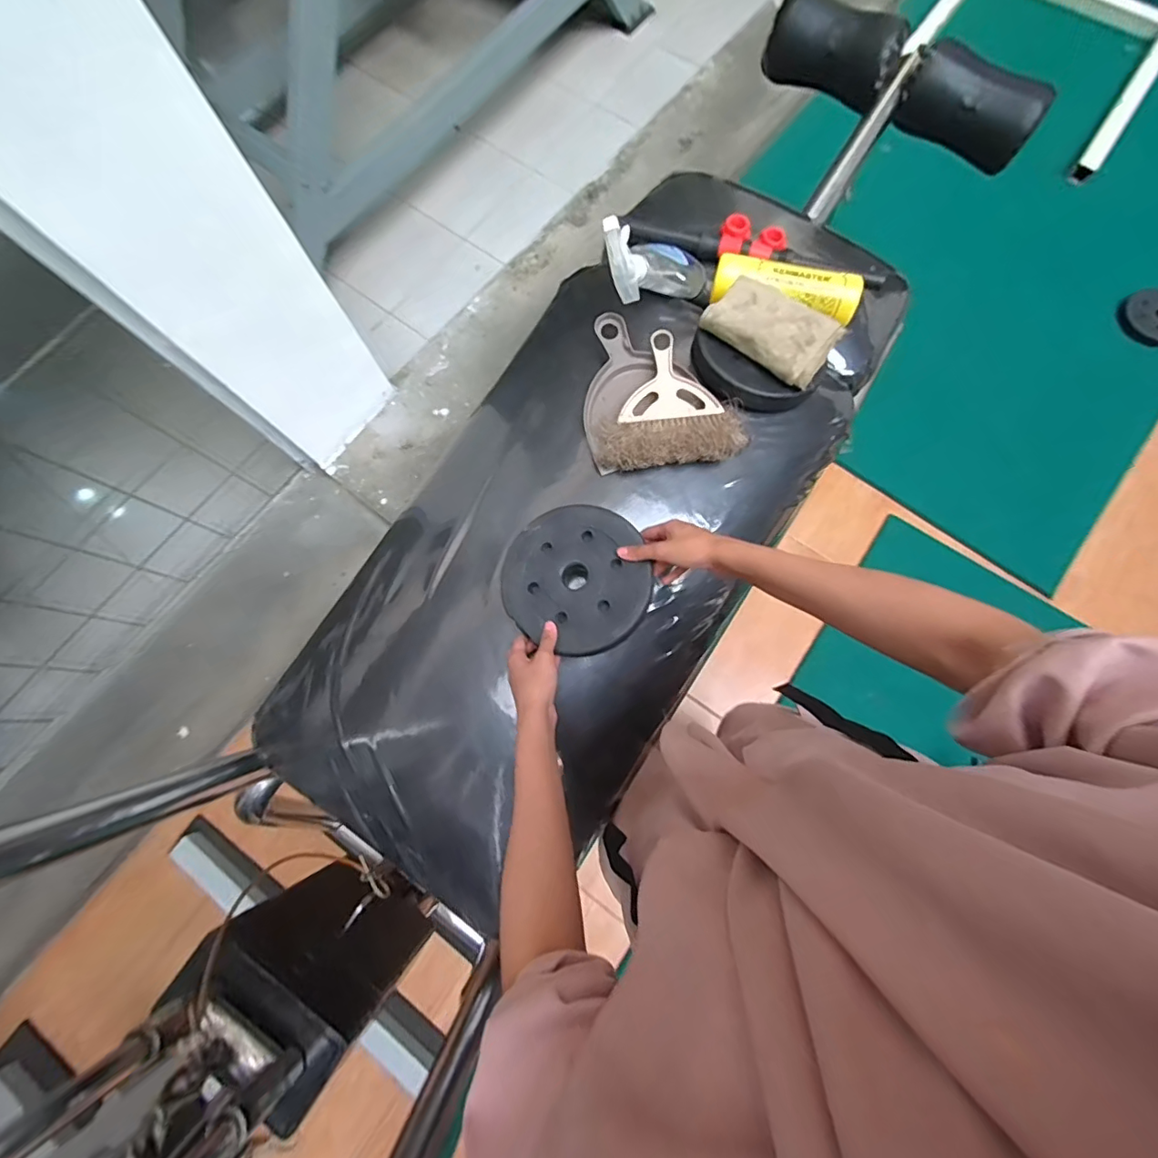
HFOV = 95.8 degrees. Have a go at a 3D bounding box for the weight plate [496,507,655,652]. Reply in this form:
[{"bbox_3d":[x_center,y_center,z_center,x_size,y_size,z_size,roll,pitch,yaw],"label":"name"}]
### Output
[{"bbox_3d":[-0.002,-0.004,0.593,0.166,0.023,0.160,0,75,1],"label":"weight plate"}]

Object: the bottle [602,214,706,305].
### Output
[{"bbox_3d":[0.094,-0.423,0.717,0.235,0.072,0.086,-32,116,-44],"label":"bottle"}]

